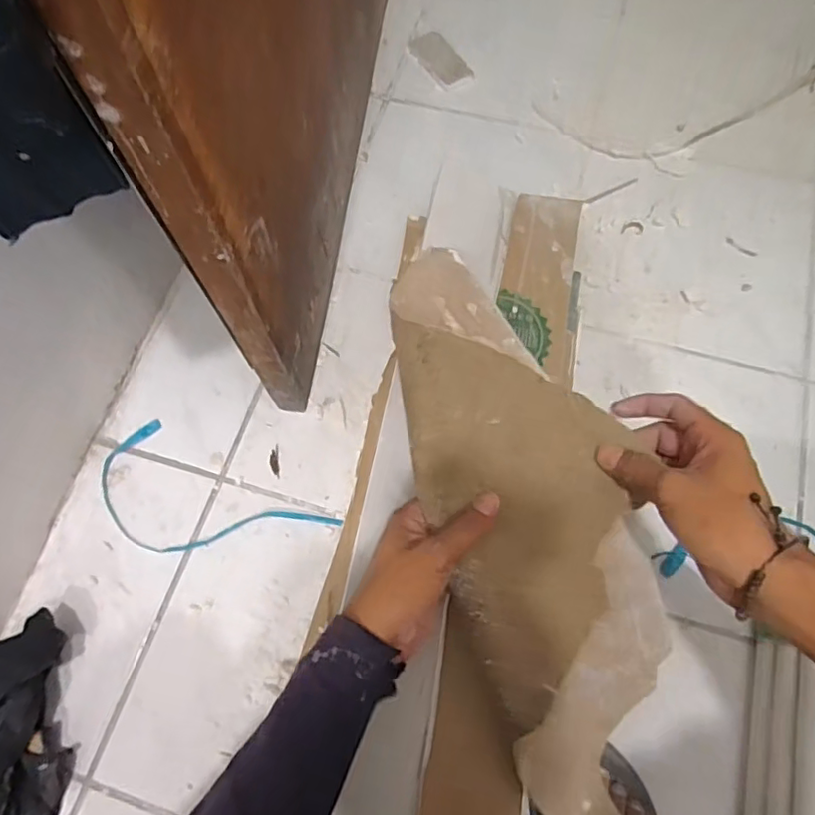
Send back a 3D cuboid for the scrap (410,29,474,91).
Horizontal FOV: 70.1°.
[{"bbox_3d":[0.047,-0.531,0.885,0.057,0.006,0.133,-25,65,-8],"label":"scrap"}]

